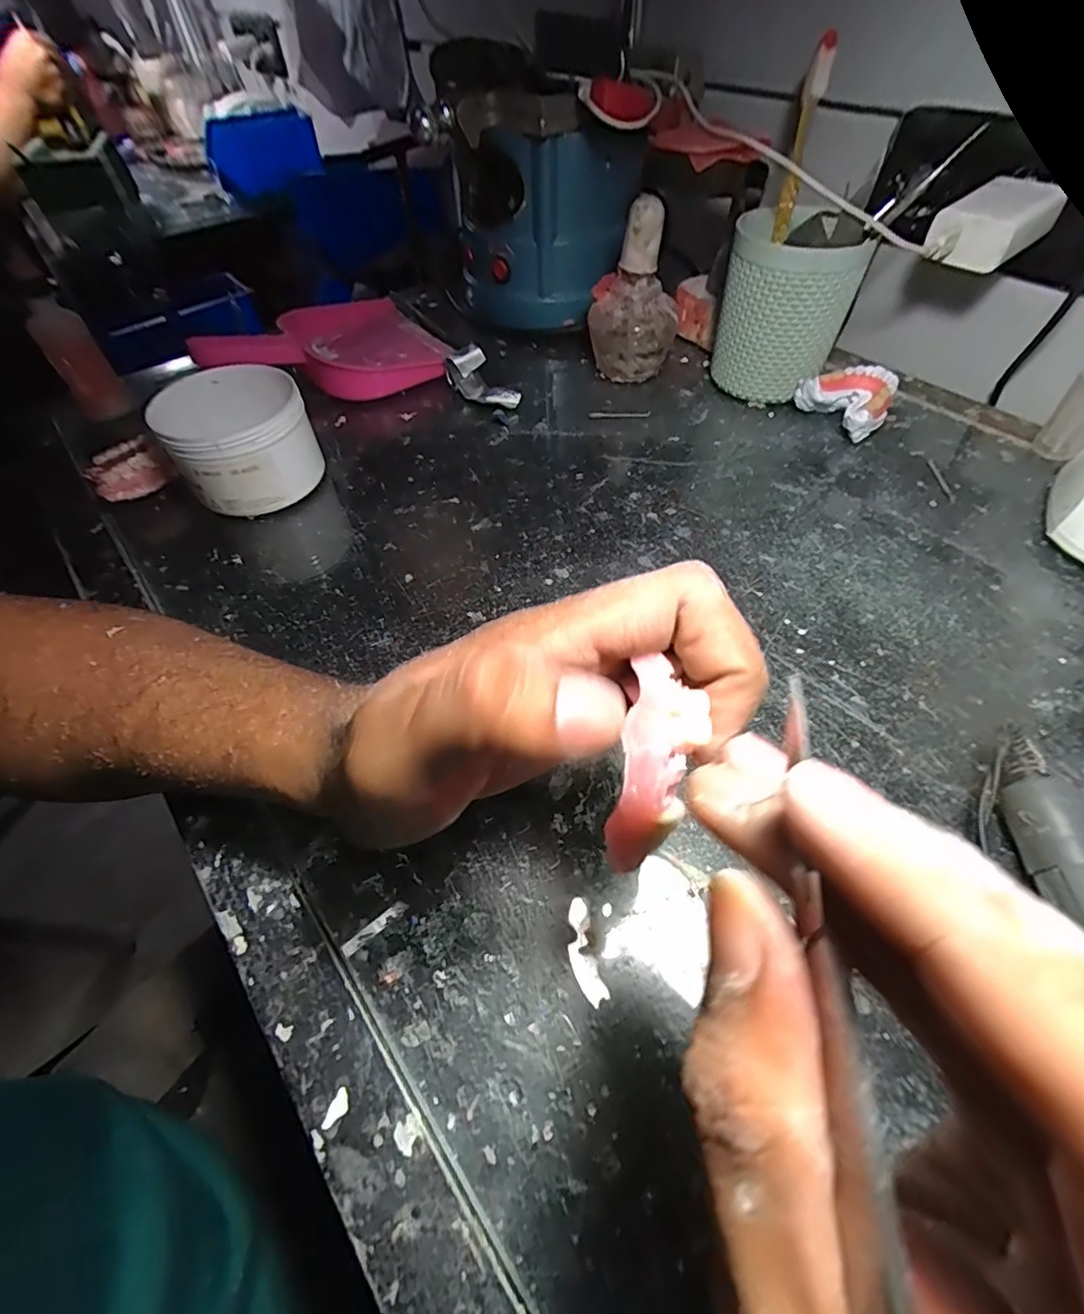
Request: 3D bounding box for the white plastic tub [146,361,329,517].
[{"bbox_3d":[-0.210,-0.155,0.374,0.087,0.070,0.107,-28,58,-18],"label":"white plastic tub"}]

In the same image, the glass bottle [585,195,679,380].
[{"bbox_3d":[0.075,-0.289,0.432,0.058,0.120,0.048,-23,57,-14],"label":"glass bottle"}]

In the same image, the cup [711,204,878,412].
[{"bbox_3d":[0.184,-0.265,0.417,0.090,0.110,0.077,13,55,11],"label":"cup"}]

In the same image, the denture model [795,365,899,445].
[{"bbox_3d":[0.236,-0.198,0.414,0.049,0.036,0.061,-31,59,-19],"label":"denture model"}]

